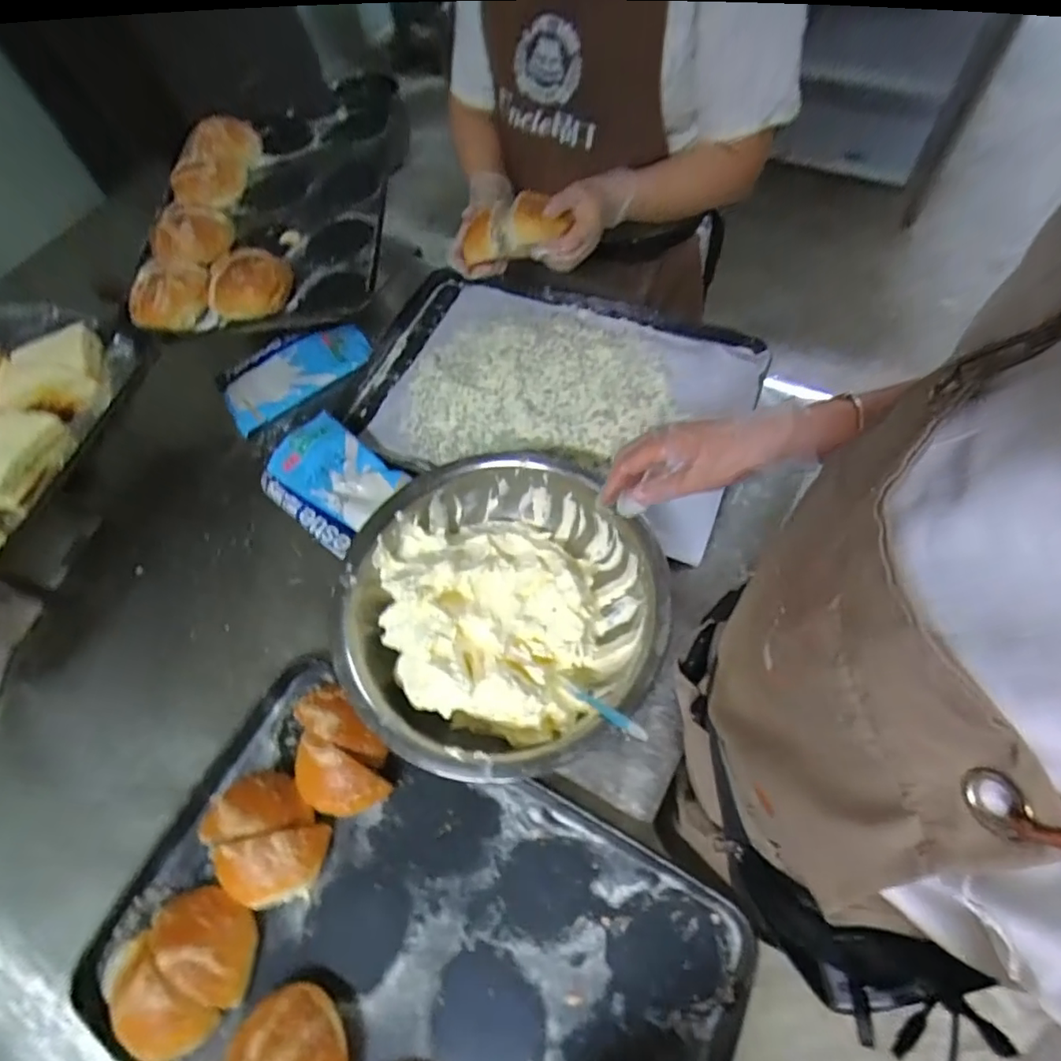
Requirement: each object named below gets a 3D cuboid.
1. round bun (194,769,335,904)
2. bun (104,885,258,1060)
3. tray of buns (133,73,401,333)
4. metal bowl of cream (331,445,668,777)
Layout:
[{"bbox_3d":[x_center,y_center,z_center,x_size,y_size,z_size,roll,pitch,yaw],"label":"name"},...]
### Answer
[{"bbox_3d":[-0.290,0.333,0.613,0.136,0.066,0.104,38,72,23],"label":"round bun"},{"bbox_3d":[-0.351,0.440,0.568,0.142,0.064,0.128,-38,64,-13],"label":"bun"},{"bbox_3d":[-0.422,-0.518,0.933,0.381,0.103,0.516,-3,61,6],"label":"tray of buns"},{"bbox_3d":[-0.031,0.097,0.665,0.351,0.110,0.360,-2,59,3],"label":"metal bowl of cream"}]

